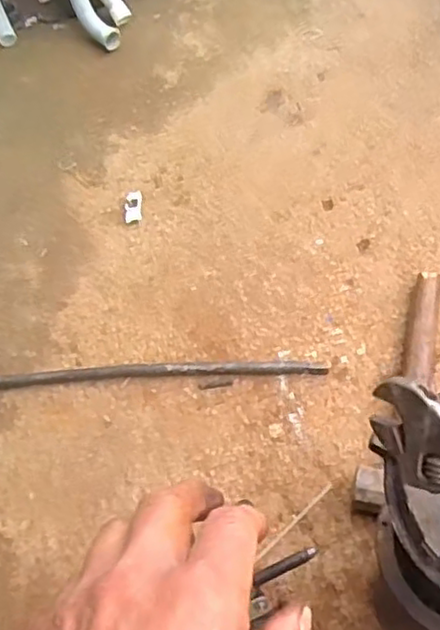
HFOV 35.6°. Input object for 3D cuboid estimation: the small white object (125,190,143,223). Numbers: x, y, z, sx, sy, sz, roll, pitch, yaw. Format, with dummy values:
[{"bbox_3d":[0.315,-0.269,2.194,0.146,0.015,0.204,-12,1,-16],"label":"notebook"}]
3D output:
[{"bbox_3d":[-0.134,-0.168,1.060,0.026,0.005,0.066,-7,57,6],"label":"small white object"}]

